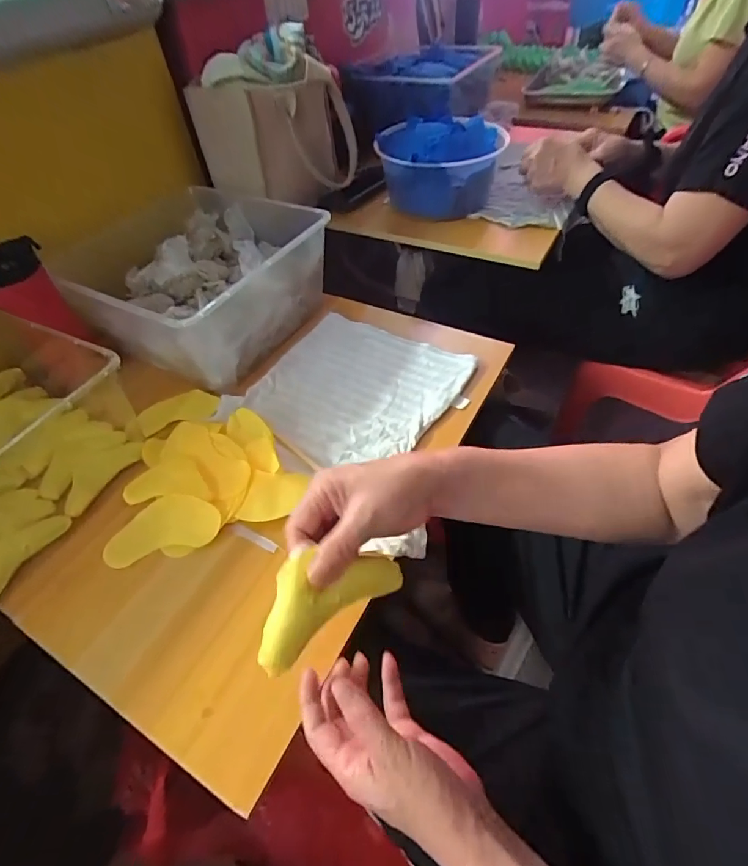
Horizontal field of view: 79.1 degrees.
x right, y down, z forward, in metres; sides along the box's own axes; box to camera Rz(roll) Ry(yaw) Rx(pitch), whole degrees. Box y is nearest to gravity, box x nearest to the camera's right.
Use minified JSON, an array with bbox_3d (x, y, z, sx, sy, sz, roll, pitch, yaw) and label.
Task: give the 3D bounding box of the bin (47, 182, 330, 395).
[{"bbox_3d":[-0.245,-0.217,0.672,0.275,0.144,0.297,24,56,22],"label":"bin"}]

